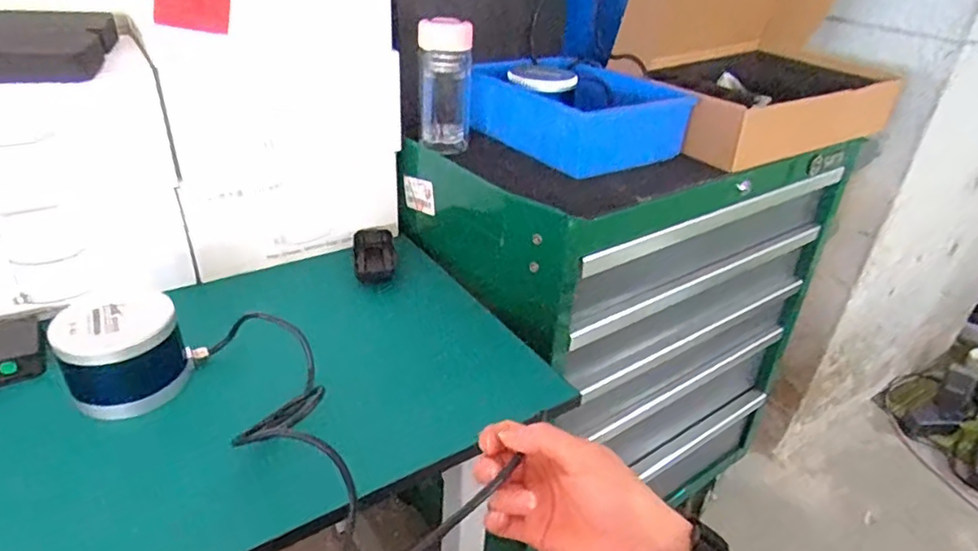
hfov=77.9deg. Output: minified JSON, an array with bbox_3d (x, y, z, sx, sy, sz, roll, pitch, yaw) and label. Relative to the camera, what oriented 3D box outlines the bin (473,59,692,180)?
[{"bbox_3d":[0.124,-0.234,0.860,0.221,0.079,0.269,-20,39,-33],"label":"bin"}]

